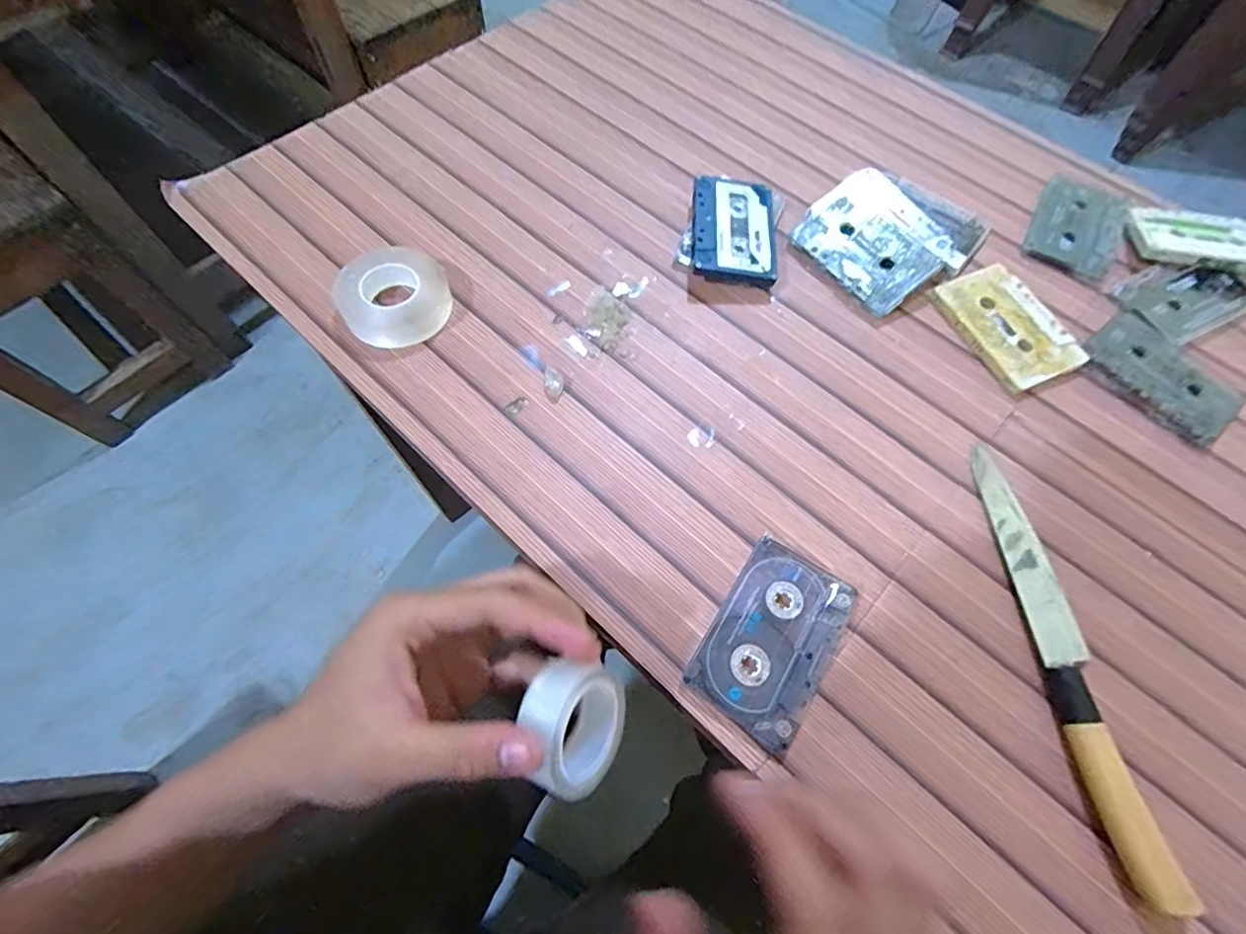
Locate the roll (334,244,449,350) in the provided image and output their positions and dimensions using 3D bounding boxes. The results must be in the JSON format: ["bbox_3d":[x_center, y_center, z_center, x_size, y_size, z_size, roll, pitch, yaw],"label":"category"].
[{"bbox_3d":[-0.162,-0.121,0.396,0.073,0.027,0.070,1,66,-2],"label":"roll"}]

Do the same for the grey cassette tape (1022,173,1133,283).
[{"bbox_3d":[0.376,-0.201,0.456,0.064,0.011,0.100,30,68,11],"label":"grey cassette tape"}]

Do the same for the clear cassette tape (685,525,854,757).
[{"bbox_3d":[0.084,0.095,0.311,0.063,0.012,0.101,32,68,11],"label":"clear cassette tape"}]

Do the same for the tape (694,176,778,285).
[{"bbox_3d":[0.086,-0.184,0.432,0.065,0.015,0.097,7,66,-6],"label":"tape"}]

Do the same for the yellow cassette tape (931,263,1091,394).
[{"bbox_3d":[0.286,-0.105,0.412,0.067,0.012,0.099,-26,69,-13],"label":"yellow cassette tape"}]

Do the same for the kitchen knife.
[{"bbox_3d":[0.248,0.097,0.311,0.024,0.021,0.243,-1,66,-3],"label":"kitchen knife"}]

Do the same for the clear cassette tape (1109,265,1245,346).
[{"bbox_3d":[0.437,-0.133,0.426,0.095,0.009,0.063,-23,69,-12],"label":"clear cassette tape"}]

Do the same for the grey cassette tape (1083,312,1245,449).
[{"bbox_3d":[0.389,-0.068,0.396,0.068,0.013,0.098,-37,72,-17],"label":"grey cassette tape"}]

